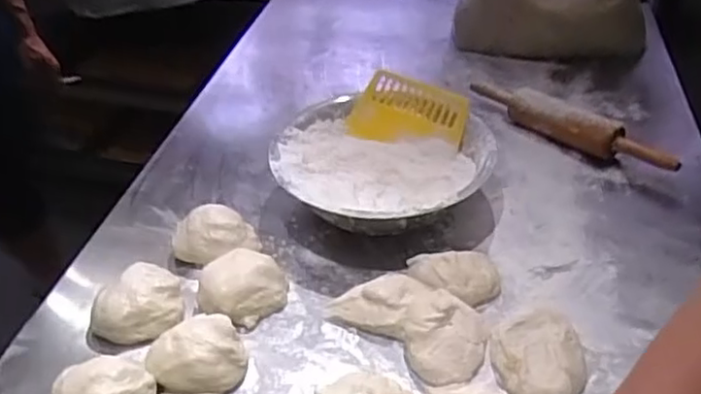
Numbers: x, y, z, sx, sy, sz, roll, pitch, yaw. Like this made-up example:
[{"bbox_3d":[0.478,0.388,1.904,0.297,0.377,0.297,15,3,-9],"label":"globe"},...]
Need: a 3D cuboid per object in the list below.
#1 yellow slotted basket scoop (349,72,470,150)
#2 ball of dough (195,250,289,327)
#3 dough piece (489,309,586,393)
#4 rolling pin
[{"bbox_3d":[0.081,-0.124,0.964,0.162,0.078,0.065,6,38,11],"label":"yellow slotted basket scoop"},{"bbox_3d":[-0.120,0.102,0.768,0.079,0.050,0.087,19,42,25],"label":"ball of dough"},{"bbox_3d":[0.188,0.164,0.681,0.086,0.030,0.105,-2,37,0],"label":"dough piece"},{"bbox_3d":[0.318,-0.106,1.007,0.060,0.049,0.324,-30,45,-31],"label":"rolling pin"}]

